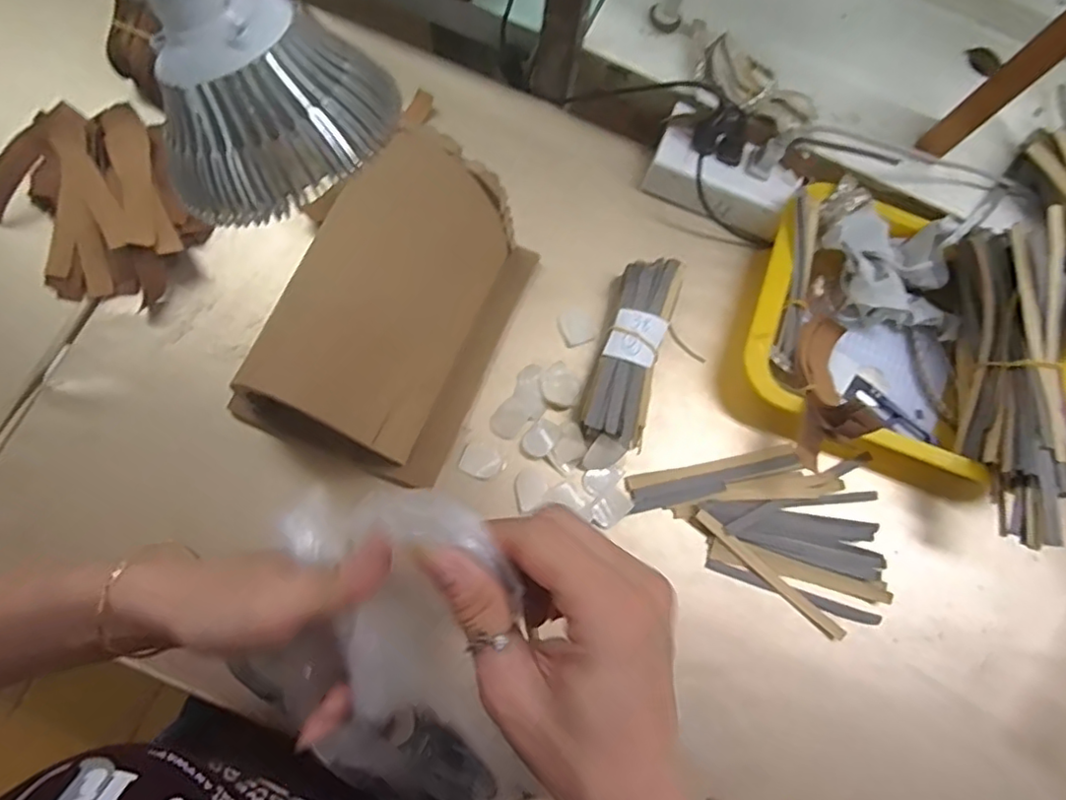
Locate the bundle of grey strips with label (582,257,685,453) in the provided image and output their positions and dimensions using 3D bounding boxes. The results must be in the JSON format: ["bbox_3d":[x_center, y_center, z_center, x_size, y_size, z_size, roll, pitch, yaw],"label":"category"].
[{"bbox_3d":[0.076,-0.037,0.464,0.046,0.032,0.146,17,75,-1],"label":"bundle of grey strips with label"}]

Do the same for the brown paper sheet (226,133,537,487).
[{"bbox_3d":[-0.089,-0.062,0.418,0.133,0.108,0.218,22,81,0],"label":"brown paper sheet"}]

